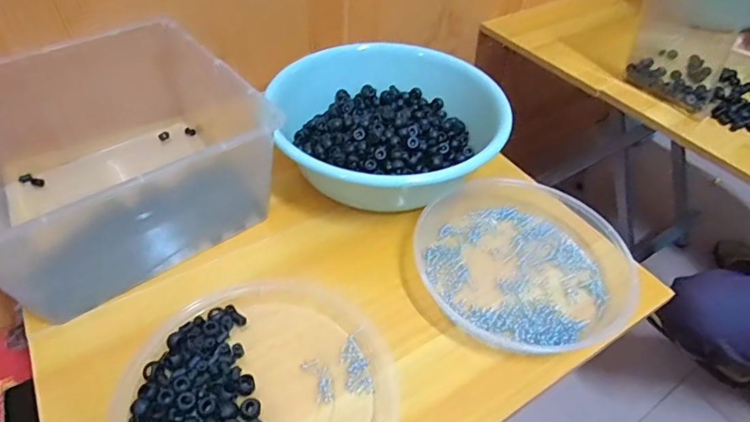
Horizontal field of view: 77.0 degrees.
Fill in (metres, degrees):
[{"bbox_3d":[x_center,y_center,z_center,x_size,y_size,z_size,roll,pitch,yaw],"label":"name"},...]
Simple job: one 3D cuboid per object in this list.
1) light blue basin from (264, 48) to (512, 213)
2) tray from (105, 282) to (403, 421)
[{"bbox_3d":[0.019,-0.104,0.612,0.270,0.100,0.252,2,46,-2],"label":"light blue basin"},{"bbox_3d":[-0.101,0.162,0.412,0.229,0.018,0.226,2,46,-2],"label":"tray"}]

